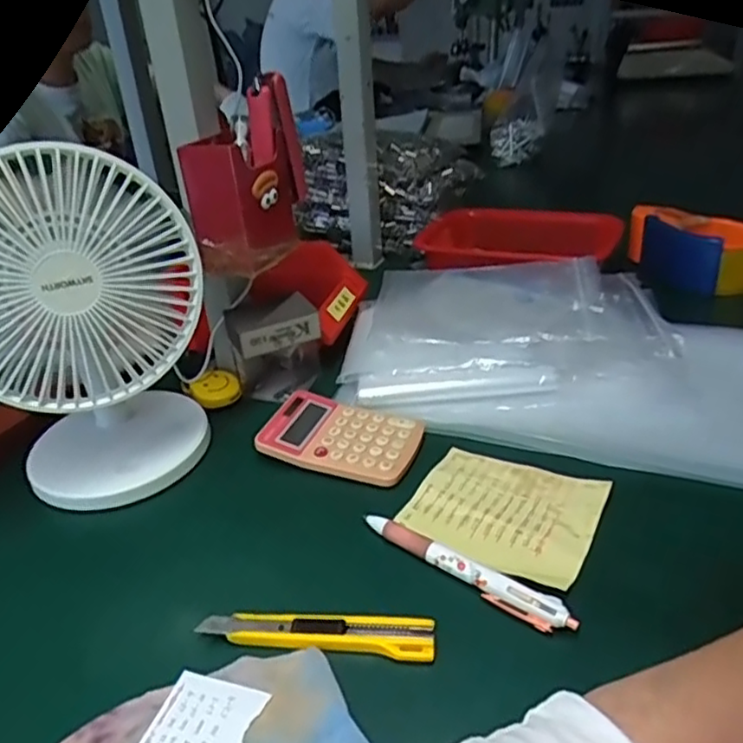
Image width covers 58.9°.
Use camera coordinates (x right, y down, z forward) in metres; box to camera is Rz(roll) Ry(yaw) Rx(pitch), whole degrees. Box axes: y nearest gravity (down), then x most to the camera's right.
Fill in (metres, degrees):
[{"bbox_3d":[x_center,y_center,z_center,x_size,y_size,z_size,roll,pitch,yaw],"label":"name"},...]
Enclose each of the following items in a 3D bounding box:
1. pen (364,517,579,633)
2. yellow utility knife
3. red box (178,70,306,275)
[{"bbox_3d":[0.052,0.116,0.389,0.140,0.014,0.014,21,40,35],"label":"pen"},{"bbox_3d":[-0.029,0.142,0.359,0.126,0.007,0.020,1,32,10],"label":"yellow utility knife"},{"bbox_3d":[-0.098,-0.150,0.510,0.058,0.117,0.095,8,32,22],"label":"red box"}]

